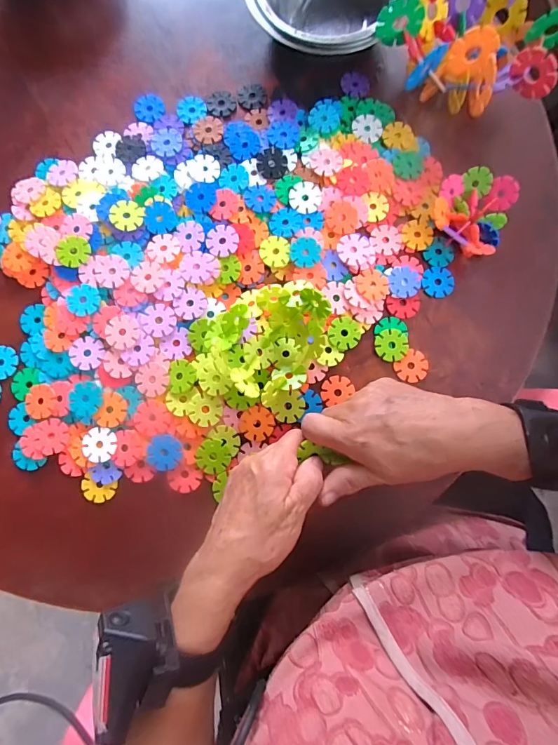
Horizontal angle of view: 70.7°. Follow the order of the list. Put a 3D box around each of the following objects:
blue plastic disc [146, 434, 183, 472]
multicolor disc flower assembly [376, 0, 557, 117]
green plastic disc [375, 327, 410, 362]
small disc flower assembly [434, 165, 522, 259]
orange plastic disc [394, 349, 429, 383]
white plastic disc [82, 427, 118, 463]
[{"bbox_3d":[-0.104,0.073,0.358,0.031,0.004,0.032,0,90,-4],"label":"blue plastic disc"},{"bbox_3d":[0.186,-0.322,0.392,0.169,0.079,0.153,25,80,4],"label":"multicolor disc flower assembly"},{"bbox_3d":[0.109,-0.027,0.378,0.032,0.004,0.030,0,79,0],"label":"green plastic disc"},{"bbox_3d":[0.185,-0.153,0.387,0.070,0.039,0.082,30,81,5],"label":"small disc flower assembly"},{"bbox_3d":[0.128,-0.005,0.376,0.030,0.004,0.027,-39,82,-7],"label":"orange plastic disc"},{"bbox_3d":[-0.163,0.065,0.357,0.029,0.004,0.031,0,79,0],"label":"white plastic disc"}]

